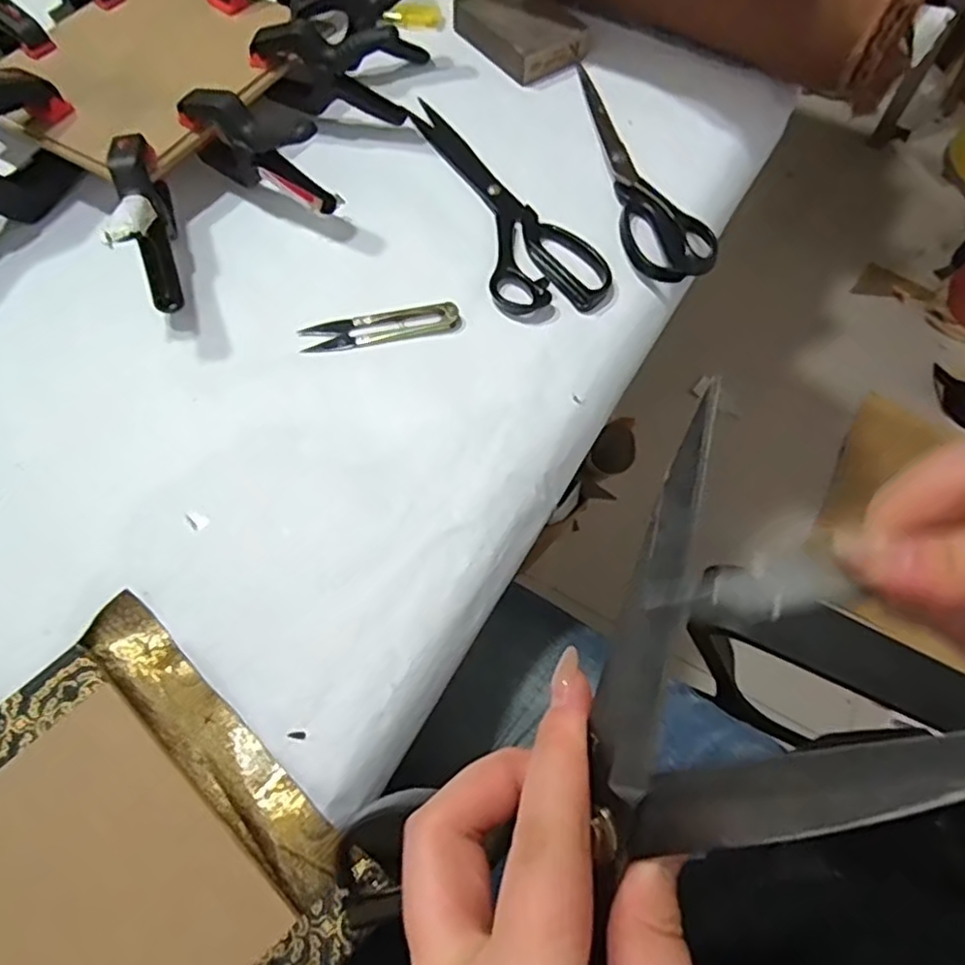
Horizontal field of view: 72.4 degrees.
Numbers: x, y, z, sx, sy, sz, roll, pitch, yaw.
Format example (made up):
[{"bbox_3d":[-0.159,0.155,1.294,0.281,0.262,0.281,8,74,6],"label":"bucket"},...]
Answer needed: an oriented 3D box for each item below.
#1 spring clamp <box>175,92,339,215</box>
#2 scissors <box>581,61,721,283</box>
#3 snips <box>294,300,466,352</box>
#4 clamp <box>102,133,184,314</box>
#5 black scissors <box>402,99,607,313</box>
[{"bbox_3d":[-0.151,-0.221,0.449,0.102,0.068,0.022,24,65,10],"label":"spring clamp"},{"bbox_3d":[0.120,-0.240,0.499,0.066,0.010,0.220,-8,64,-5],"label":"scissors"},{"bbox_3d":[-0.066,-0.102,0.429,0.100,0.006,0.024,-10,64,-6],"label":"snips"},{"bbox_3d":[-0.210,-0.166,0.414,0.020,0.073,0.103,-12,65,-8],"label":"clamp"},{"bbox_3d":[0.009,-0.210,0.482,0.079,0.008,0.232,-21,66,-12],"label":"black scissors"}]

